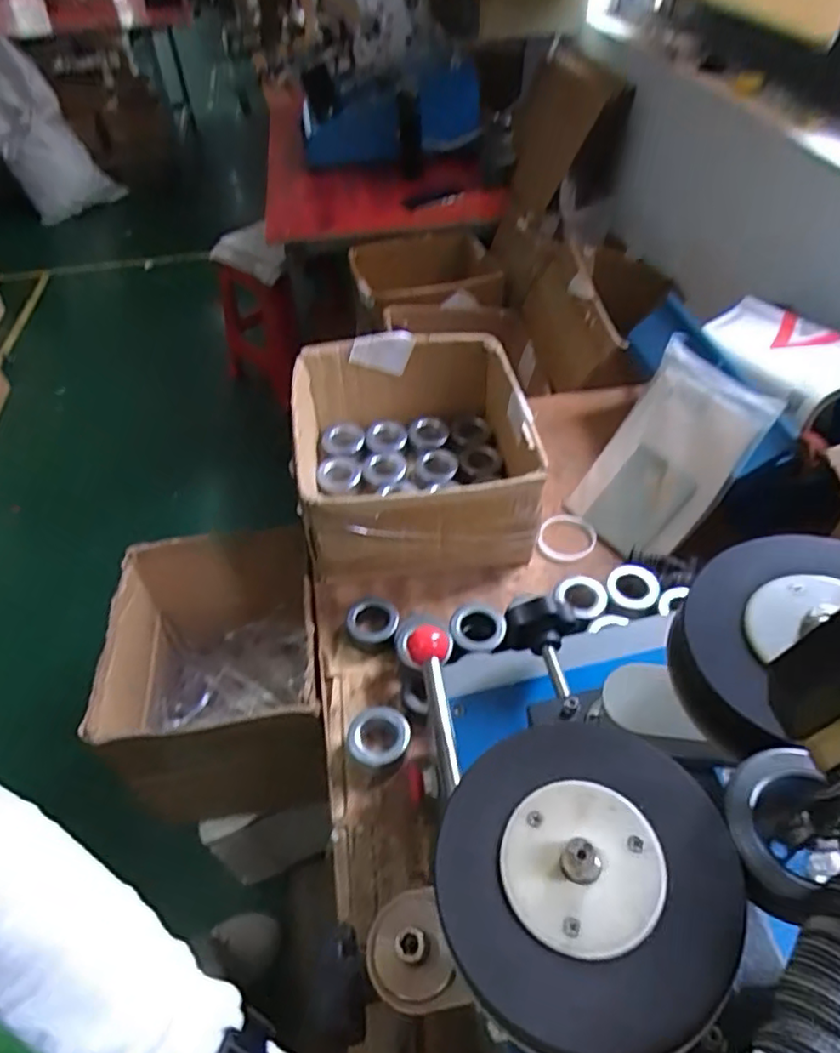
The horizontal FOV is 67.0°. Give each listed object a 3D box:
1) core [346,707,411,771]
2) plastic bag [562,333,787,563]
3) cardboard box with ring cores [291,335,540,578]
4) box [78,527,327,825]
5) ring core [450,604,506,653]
[{"bbox_3d":[-0.047,0.247,0.736,0.066,0.045,0.061,-2,48,2],"label":"core"},{"bbox_3d":[0.347,-0.098,0.915,0.028,0.282,0.193,11,30,-44],"label":"plastic bag"},{"bbox_3d":[-0.015,-0.106,0.943,0.322,0.182,0.331,-6,48,-2],"label":"cardboard box with ring cores"},{"bbox_3d":[-0.294,0.231,0.976,0.305,0.312,0.315,-5,48,-2],"label":"box"},{"bbox_3d":[0.071,0.125,0.781,0.065,0.017,0.070,-2,48,2],"label":"ring core"}]

